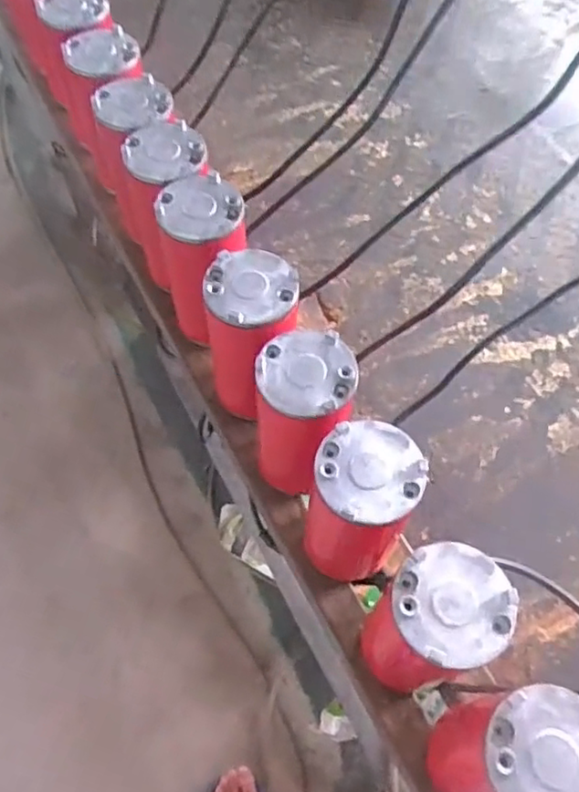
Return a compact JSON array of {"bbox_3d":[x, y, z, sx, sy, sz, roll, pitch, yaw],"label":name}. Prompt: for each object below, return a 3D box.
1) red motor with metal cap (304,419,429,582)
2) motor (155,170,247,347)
[{"bbox_3d":[0.061,0.099,0.508,0.090,0.177,0.089,13,63,6],"label":"red motor with metal cap"},{"bbox_3d":[-0.078,-0.128,0.612,0.074,0.144,0.085,-3,62,-2],"label":"motor"}]

